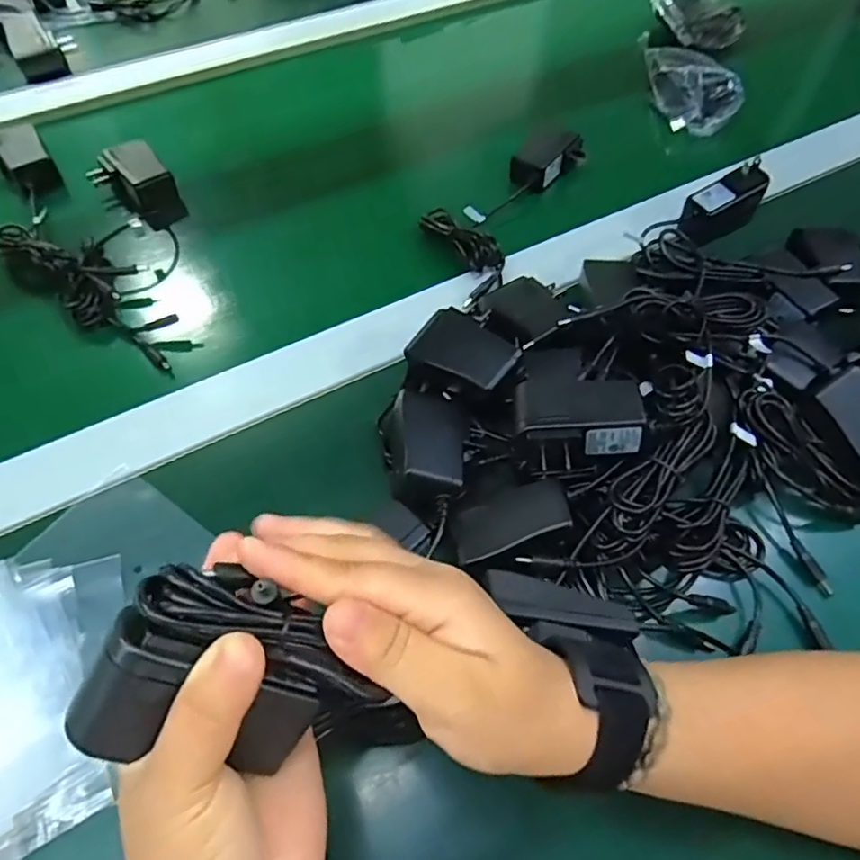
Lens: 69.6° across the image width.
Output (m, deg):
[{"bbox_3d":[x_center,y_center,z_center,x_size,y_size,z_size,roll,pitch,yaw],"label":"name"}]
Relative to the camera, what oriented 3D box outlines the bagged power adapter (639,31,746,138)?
[{"bbox_3d":[0.266,-0.375,0.650,0.064,0.044,0.157,-10,58,-8],"label":"bagged power adapter"}]

